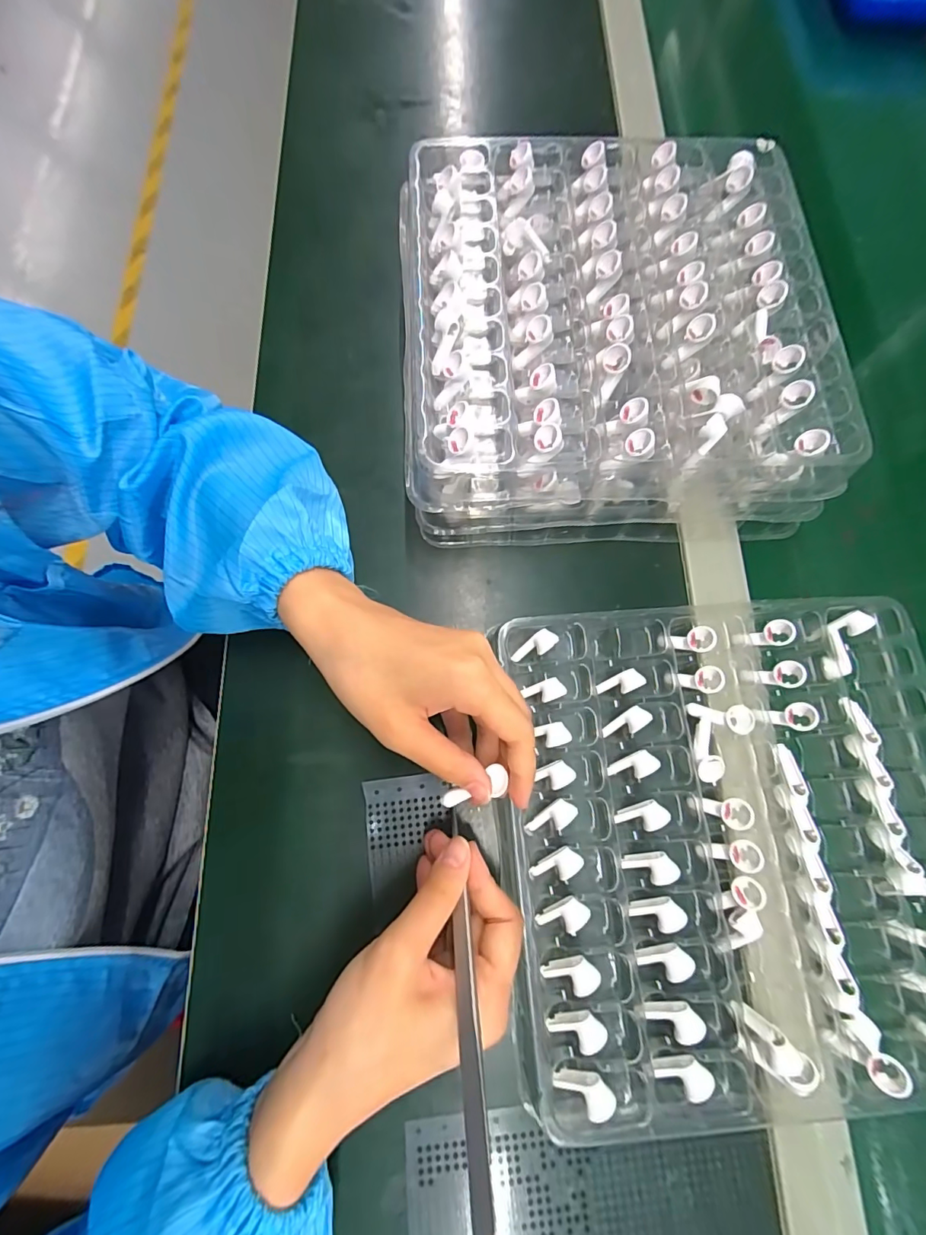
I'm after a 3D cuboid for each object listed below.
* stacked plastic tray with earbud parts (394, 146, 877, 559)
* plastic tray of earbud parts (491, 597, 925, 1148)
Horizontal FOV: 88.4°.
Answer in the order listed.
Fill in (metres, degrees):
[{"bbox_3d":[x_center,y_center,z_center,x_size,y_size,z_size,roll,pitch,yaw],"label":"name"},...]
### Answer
[{"bbox_3d":[0.092,-0.186,0.321,0.250,0.082,0.255,-2,75,-2],"label":"stacked plastic tray with earbud parts"},{"bbox_3d":[0.149,0.118,0.267,0.249,0.032,0.246,-4,75,-3],"label":"plastic tray of earbud parts"}]

